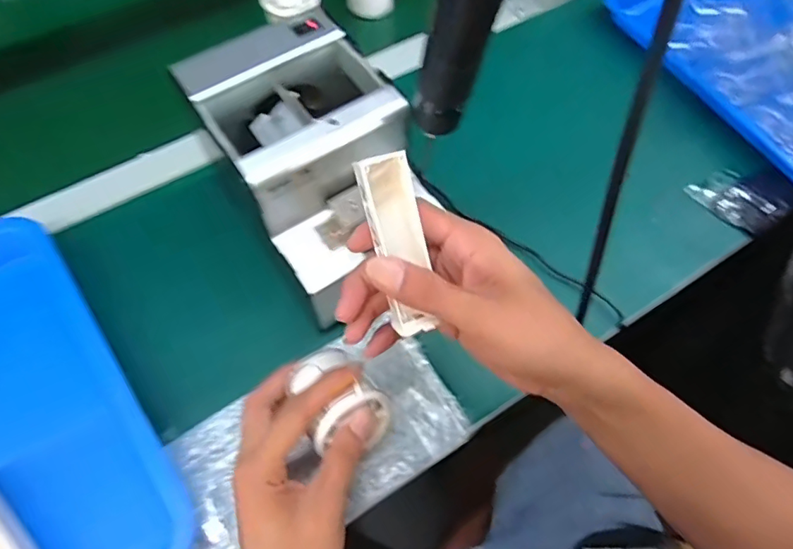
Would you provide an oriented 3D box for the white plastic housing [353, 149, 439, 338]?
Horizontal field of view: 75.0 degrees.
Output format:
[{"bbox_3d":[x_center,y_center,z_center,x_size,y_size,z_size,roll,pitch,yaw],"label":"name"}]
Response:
[{"bbox_3d":[0.000,-0.016,0.294,0.031,0.034,0.098,-12,94,-7],"label":"white plastic housing"}]

